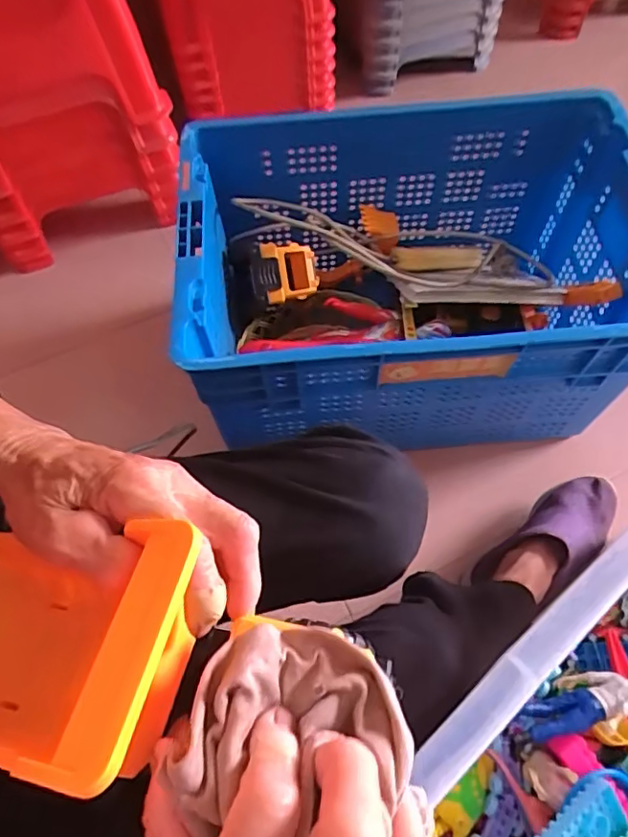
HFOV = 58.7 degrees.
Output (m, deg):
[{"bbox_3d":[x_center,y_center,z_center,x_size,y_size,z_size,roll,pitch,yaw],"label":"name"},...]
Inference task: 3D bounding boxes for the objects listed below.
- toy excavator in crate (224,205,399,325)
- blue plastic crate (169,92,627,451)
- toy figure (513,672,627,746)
[{"bbox_3d":[0.005,-0.236,0.818,0.276,0.099,0.103,-23,64,-10],"label":"toy excavator in crate"},{"bbox_3d":[0.134,-0.185,0.768,0.569,0.268,0.381,-4,63,-1],"label":"blue plastic crate"},{"bbox_3d":[0.280,0.296,0.580,0.161,0.052,0.050,-10,63,-3],"label":"toy figure"}]

